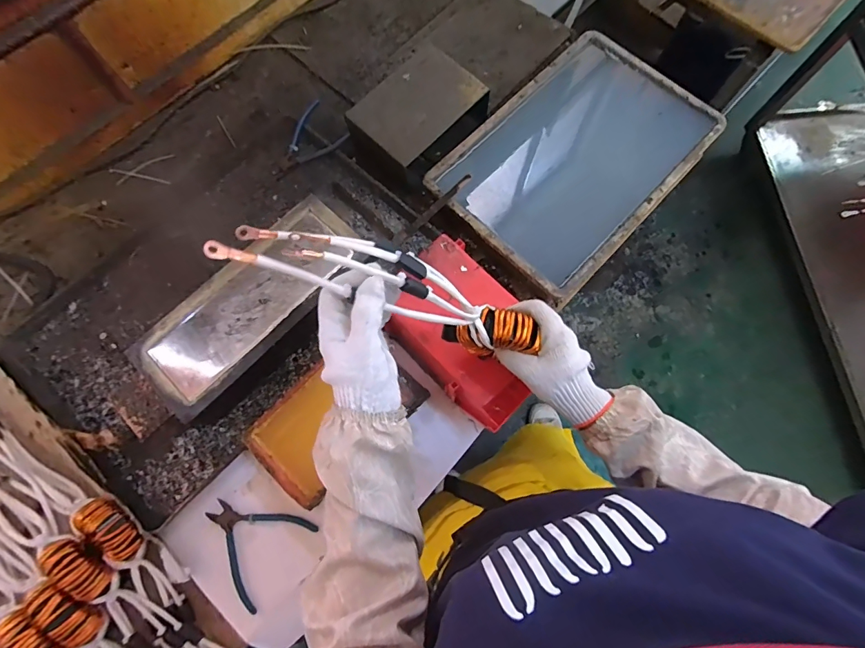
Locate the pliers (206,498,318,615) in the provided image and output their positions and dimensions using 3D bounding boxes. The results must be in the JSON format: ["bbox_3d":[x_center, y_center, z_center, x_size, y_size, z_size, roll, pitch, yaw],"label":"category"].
[{"bbox_3d":[-0.250,0.292,0.569,0.134,0.009,0.129,35,77,11],"label":"pliers"}]

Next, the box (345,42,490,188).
[{"bbox_3d":[-0.020,-0.356,0.725,0.165,0.081,0.215,39,78,11],"label":"box"}]

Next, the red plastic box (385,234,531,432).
[{"bbox_3d":[0.049,0.017,0.590,0.146,0.114,0.233,-39,77,-10],"label":"red plastic box"}]

